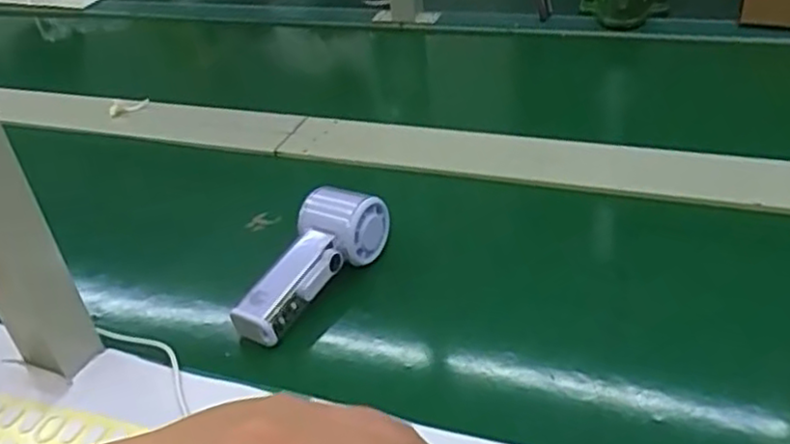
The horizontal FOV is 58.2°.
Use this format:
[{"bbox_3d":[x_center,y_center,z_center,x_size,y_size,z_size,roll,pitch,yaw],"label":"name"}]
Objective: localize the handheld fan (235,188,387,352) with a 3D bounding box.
[{"bbox_3d":[-0.074,0.032,0.573,0.058,0.065,0.153,20,44,33],"label":"handheld fan"}]

